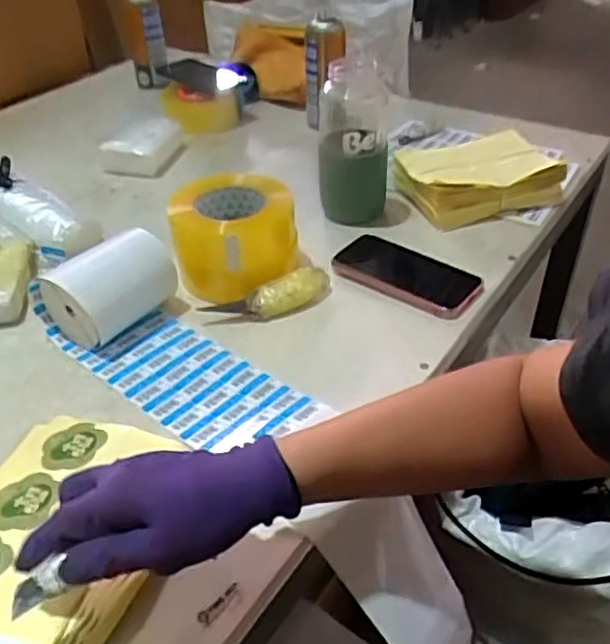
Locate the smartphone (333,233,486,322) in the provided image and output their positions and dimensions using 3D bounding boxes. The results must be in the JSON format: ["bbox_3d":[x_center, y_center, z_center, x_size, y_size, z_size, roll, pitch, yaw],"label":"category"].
[{"bbox_3d":[0.113,-0.055,0.741,0.165,0.012,0.082,25,57,26],"label":"smartphone"}]

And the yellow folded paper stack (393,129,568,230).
[{"bbox_3d":[0.247,-0.195,0.885,0.219,0.057,0.110,-16,40,-17],"label":"yellow folded paper stack"}]

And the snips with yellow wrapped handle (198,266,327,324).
[{"bbox_3d":[-0.036,-0.025,0.711,0.143,0.033,0.040,-19,41,-21],"label":"snips with yellow wrapped handle"}]

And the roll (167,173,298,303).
[{"bbox_3d":[-0.080,-0.094,0.749,0.131,0.102,0.136,-1,38,1],"label":"roll"}]

